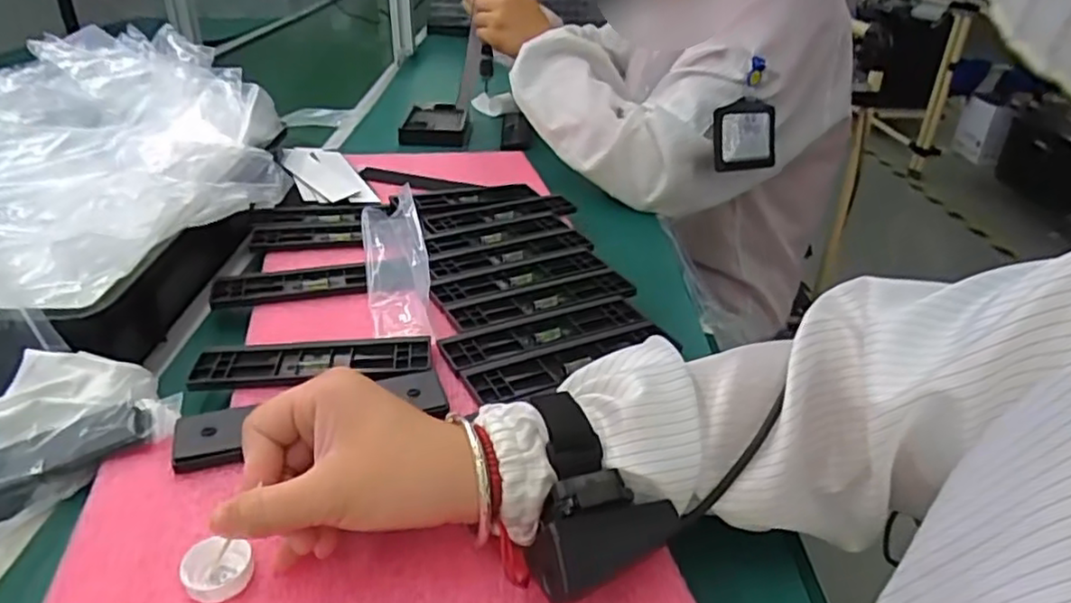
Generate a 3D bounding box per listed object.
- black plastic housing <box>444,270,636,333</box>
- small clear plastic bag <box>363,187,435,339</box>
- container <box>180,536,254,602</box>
[{"bbox_3d":[0.008,-0.002,0.552,0.155,0.009,0.046,-15,34,-23],"label":"black plastic housing"},{"bbox_3d":[-0.119,-0.039,0.563,0.050,0.046,0.191,-7,32,-12],"label":"small clear plastic bag"},{"bbox_3d":[-0.151,0.127,0.318,0.028,0.016,0.027,0,31,0],"label":"container"}]

